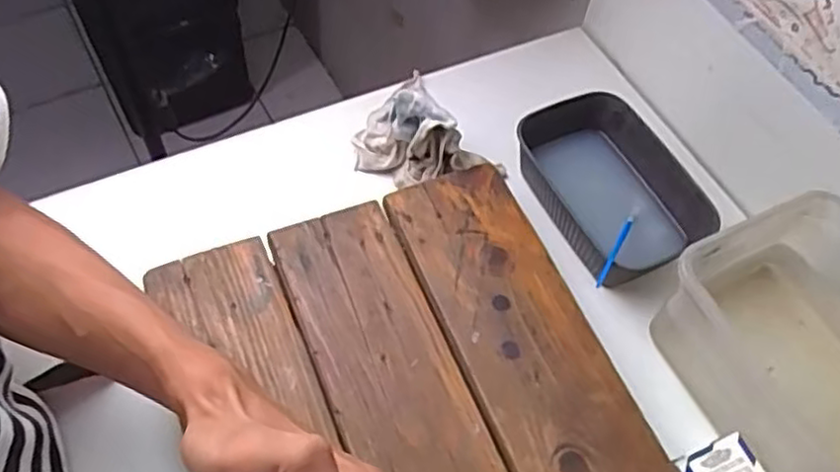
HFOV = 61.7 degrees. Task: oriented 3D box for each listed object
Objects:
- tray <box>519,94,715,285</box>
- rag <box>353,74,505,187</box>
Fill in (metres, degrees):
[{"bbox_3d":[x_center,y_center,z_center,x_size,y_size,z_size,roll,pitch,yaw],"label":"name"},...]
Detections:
[{"bbox_3d":[0.155,-0.042,0.608,0.118,0.073,0.180,-21,62,-17],"label":"tray"},{"bbox_3d":[-0.001,-0.079,0.594,0.119,0.074,0.050,27,60,12],"label":"rag"}]

